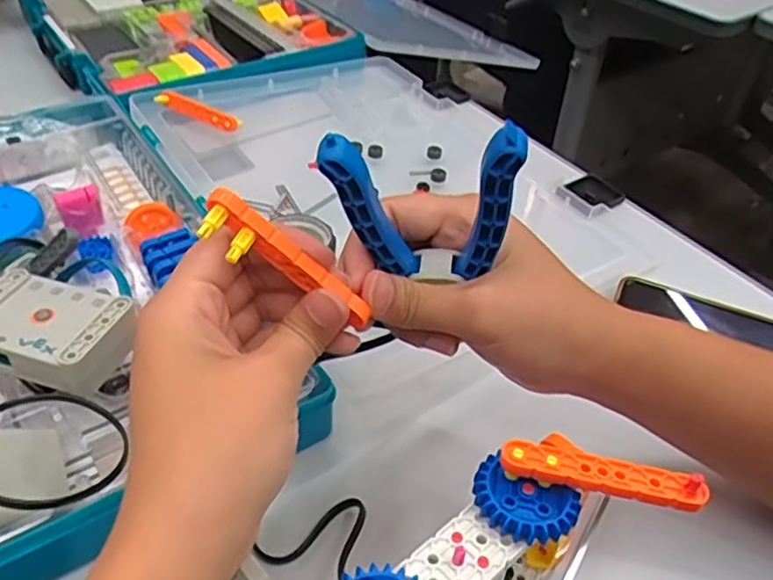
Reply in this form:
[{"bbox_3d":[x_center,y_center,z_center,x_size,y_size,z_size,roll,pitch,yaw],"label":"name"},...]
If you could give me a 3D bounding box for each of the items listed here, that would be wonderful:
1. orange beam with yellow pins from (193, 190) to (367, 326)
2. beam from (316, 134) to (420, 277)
[{"bbox_3d":[-0.035,-0.009,0.247,0.073,0.012,0.014,37,44,-20],"label":"orange beam with yellow pins"},{"bbox_3d":[-0.006,-0.030,0.253,0.014,0.073,0.009,-32,51,3],"label":"beam"}]

